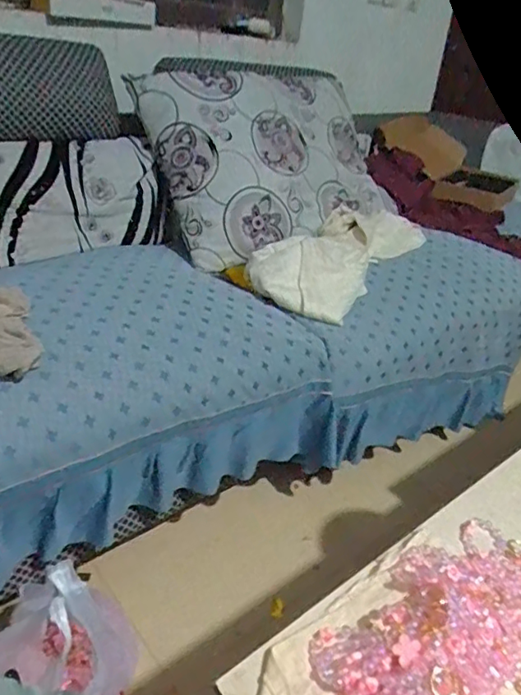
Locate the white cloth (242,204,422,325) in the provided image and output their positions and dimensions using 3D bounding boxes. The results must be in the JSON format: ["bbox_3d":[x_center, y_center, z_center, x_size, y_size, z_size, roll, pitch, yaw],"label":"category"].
[{"bbox_3d":[0.222,-0.267,1.475,0.275,0.075,0.587,39,49,11],"label":"white cloth"}]

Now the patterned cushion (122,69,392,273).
[{"bbox_3d":[0.056,-0.556,1.567,0.702,0.541,0.124,-21,1,-33],"label":"patterned cushion"}]

